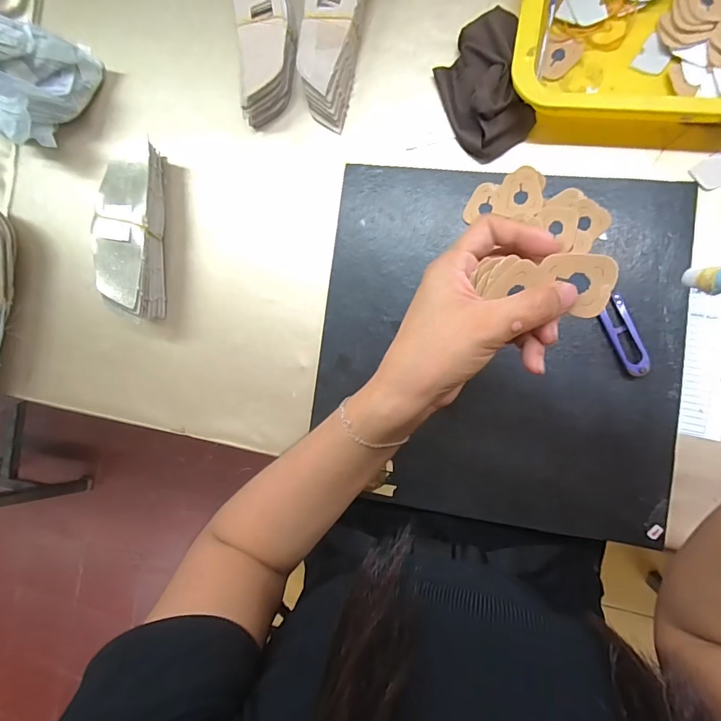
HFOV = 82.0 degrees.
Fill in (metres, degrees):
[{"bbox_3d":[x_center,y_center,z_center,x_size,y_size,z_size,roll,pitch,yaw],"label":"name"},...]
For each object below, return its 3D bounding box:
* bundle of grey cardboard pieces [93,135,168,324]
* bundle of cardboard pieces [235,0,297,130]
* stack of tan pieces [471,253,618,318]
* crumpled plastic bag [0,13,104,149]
[{"bbox_3d":[-0.231,-0.129,0.416,0.053,0.057,0.174,3,89,9],"label":"bundle of grey cardboard pieces"},{"bbox_3d":[-0.094,-0.327,0.411,0.057,0.040,0.169,-5,88,8],"label":"bundle of cardboard pieces"},{"bbox_3d":[0.100,-0.043,0.227,0.071,0.014,0.031,5,89,5],"label":"stack of tan pieces"},{"bbox_3d":[-0.382,-0.309,0.427,0.175,0.099,0.121,31,93,8],"label":"crumpled plastic bag"}]

